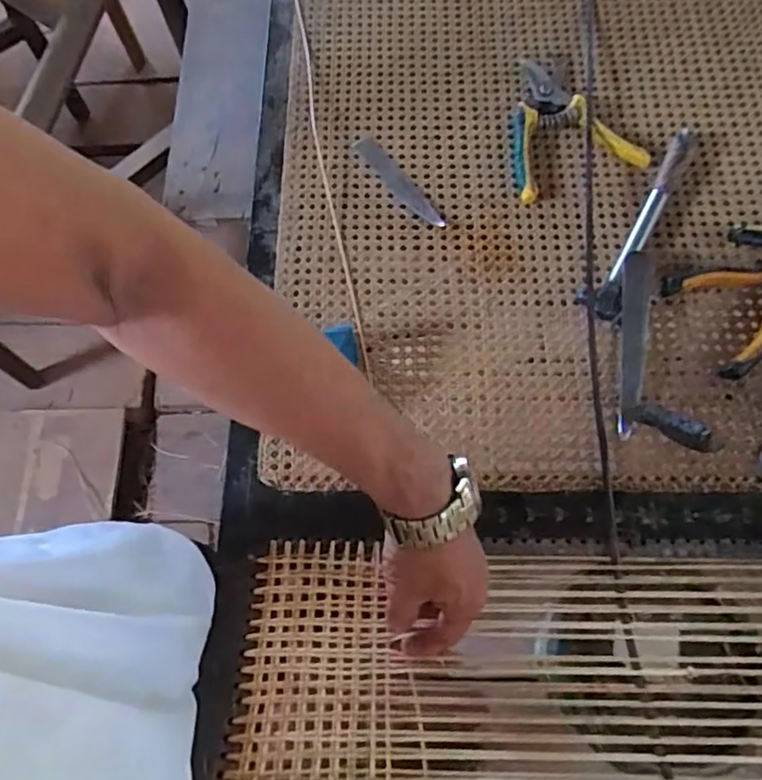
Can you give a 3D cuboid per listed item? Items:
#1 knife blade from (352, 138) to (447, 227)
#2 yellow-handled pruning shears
[{"bbox_3d":[0.018,-0.221,0.654,0.027,0.004,0.138,-36,74,-11],"label":"knife blade"},{"bbox_3d":[0.185,-0.290,0.662,0.139,0.015,0.169,-19,72,-6],"label":"yellow-handled pruning shears"}]

